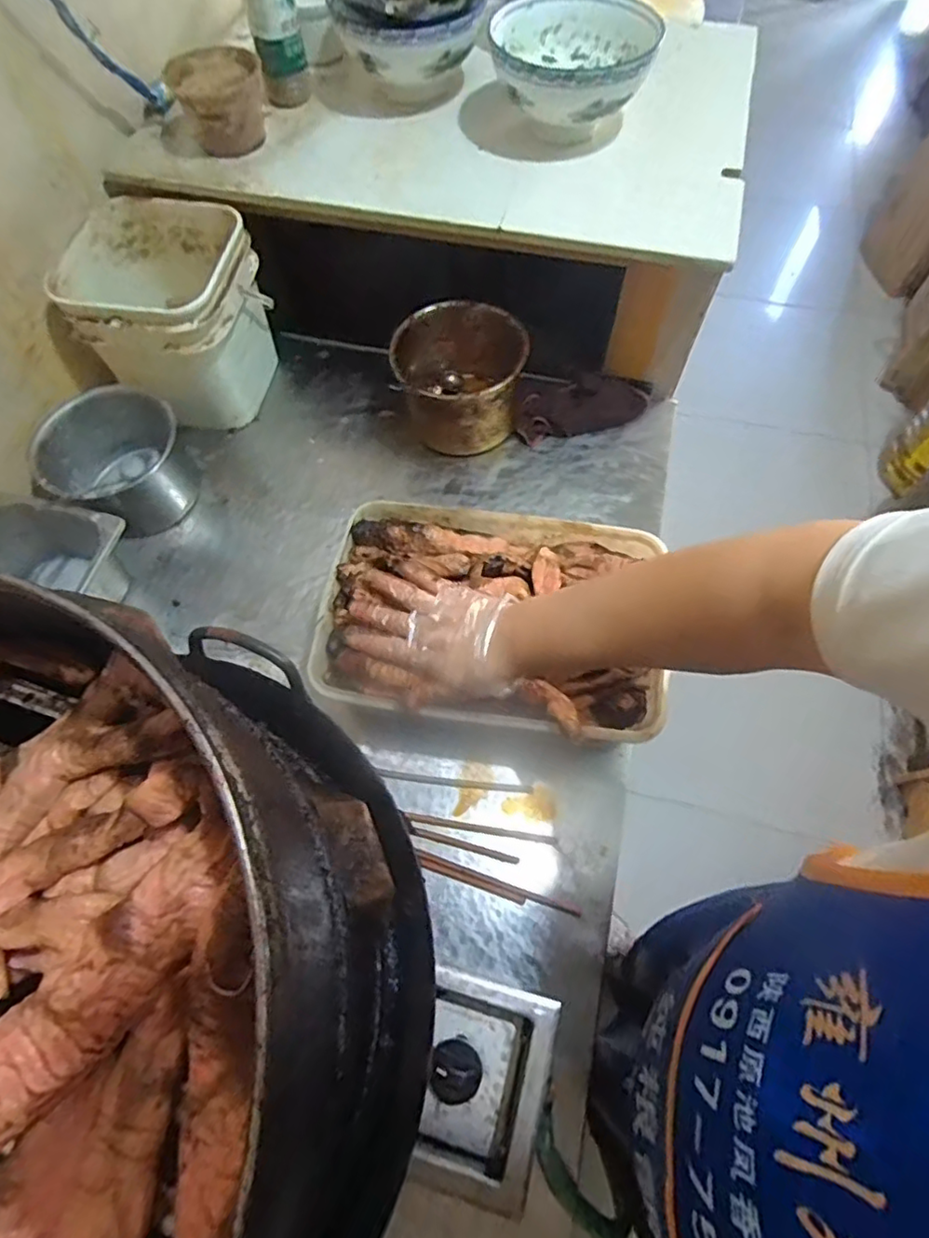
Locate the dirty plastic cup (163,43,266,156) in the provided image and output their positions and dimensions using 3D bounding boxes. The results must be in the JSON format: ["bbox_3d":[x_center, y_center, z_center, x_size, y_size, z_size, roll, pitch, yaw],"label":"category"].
[{"bbox_3d":[-0.304,-0.637,0.746,0.120,0.074,0.092,-18,65,-8],"label":"dirty plastic cup"}]

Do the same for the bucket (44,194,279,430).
[{"bbox_3d":[-0.380,-0.394,0.800,0.208,0.187,0.211,18,66,10],"label":"bucket"}]

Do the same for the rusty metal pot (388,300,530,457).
[{"bbox_3d":[-0.005,-0.325,0.824,0.171,0.118,0.159,-2,64,0],"label":"rusty metal pot"}]

